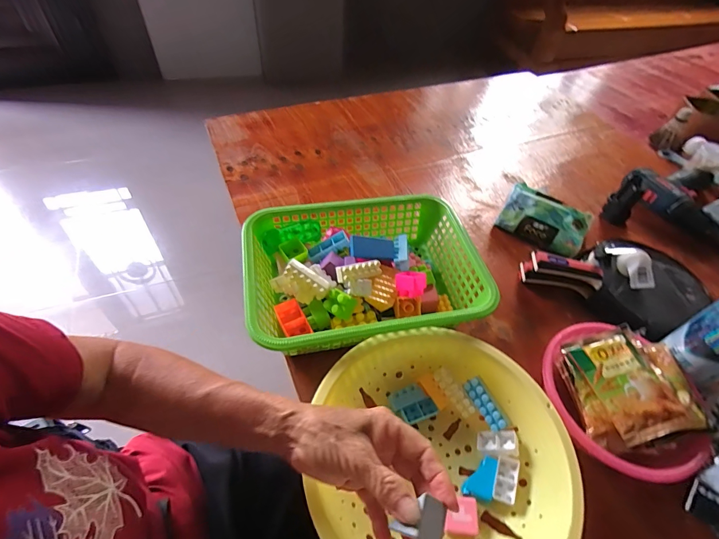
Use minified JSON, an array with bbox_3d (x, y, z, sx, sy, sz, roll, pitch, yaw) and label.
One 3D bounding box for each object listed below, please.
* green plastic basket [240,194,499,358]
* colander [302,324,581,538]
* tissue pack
[{"bbox_3d":[0.005,0.009,0.507,0.295,0.079,0.218,-7,50,-10],"label":"green plastic basket"},{"bbox_3d":[0.076,0.187,0.377,0.244,0.069,0.246,-8,51,-10],"label":"colander"},{"bbox_3d":[0.302,-0.079,0.619,0.132,0.062,0.076,30,54,20],"label":"tissue pack"}]

